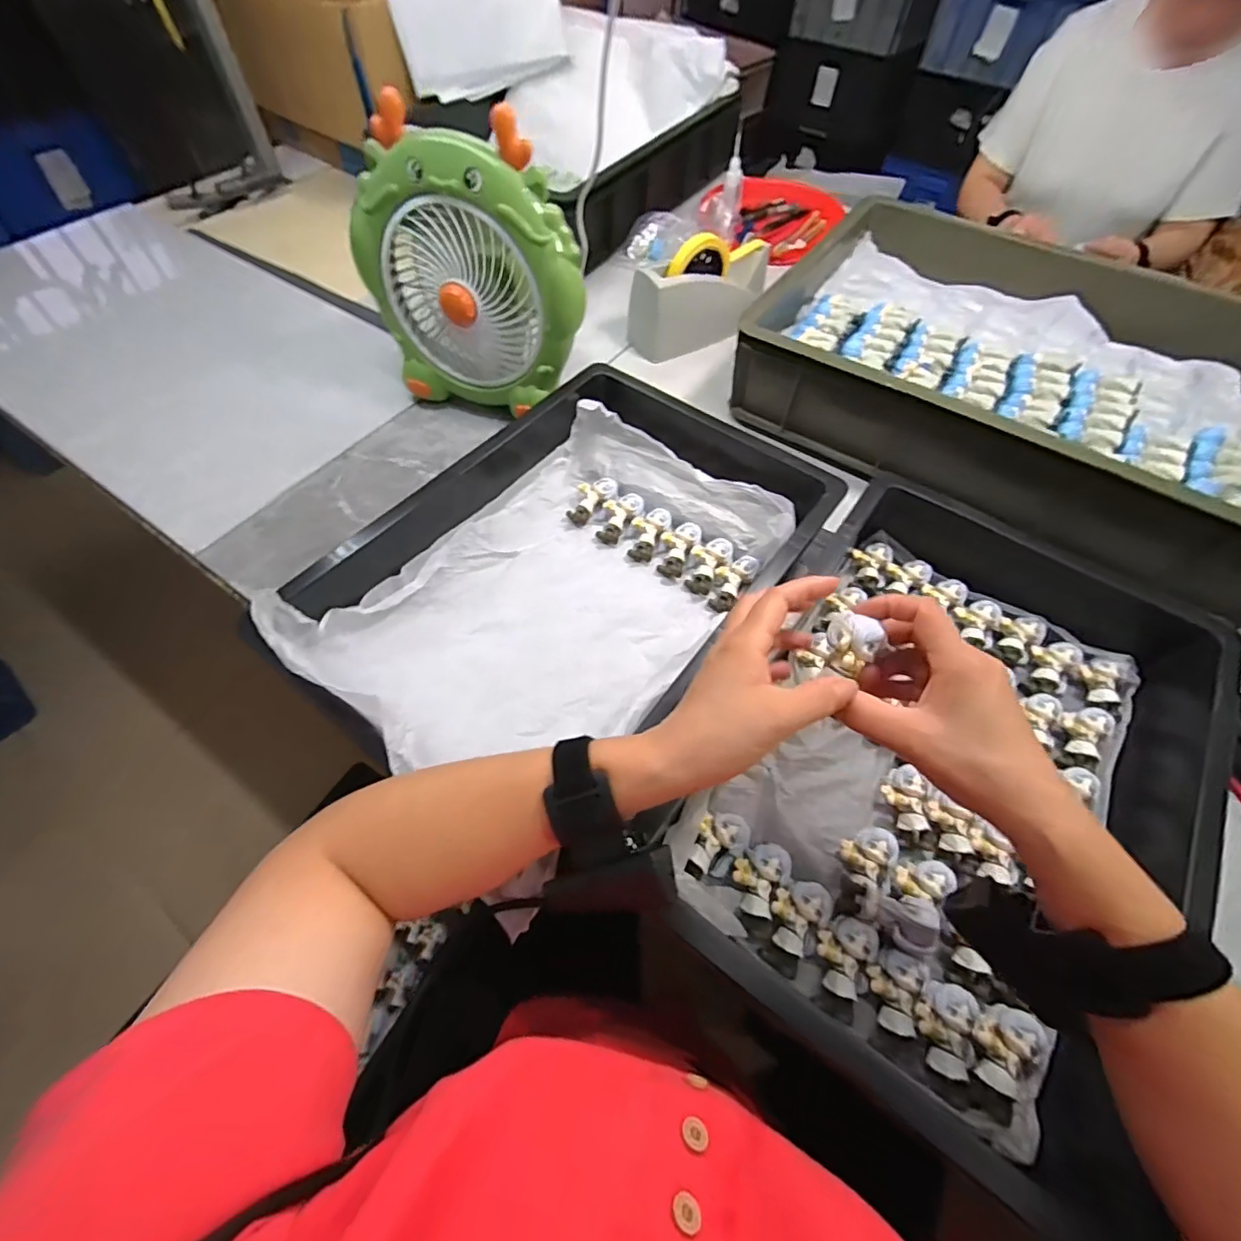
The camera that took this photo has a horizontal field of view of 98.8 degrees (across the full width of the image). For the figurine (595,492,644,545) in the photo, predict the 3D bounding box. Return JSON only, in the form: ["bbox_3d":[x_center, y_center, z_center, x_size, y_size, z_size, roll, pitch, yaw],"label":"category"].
[{"bbox_3d":[-0.004,-0.111,0.565,0.038,0.015,0.063,36,64,19],"label":"figurine"}]

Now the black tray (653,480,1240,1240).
[{"bbox_3d":[0.259,0.093,0.416,0.301,0.086,0.475,29,62,16],"label":"black tray"}]

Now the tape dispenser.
[{"bbox_3d":[0.114,-0.438,0.718,0.198,0.110,0.071,-21,62,-13],"label":"tape dispenser"}]

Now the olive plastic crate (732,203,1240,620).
[{"bbox_3d":[0.468,-0.285,0.621,0.567,0.107,0.380,32,63,17],"label":"olive plastic crate"}]

